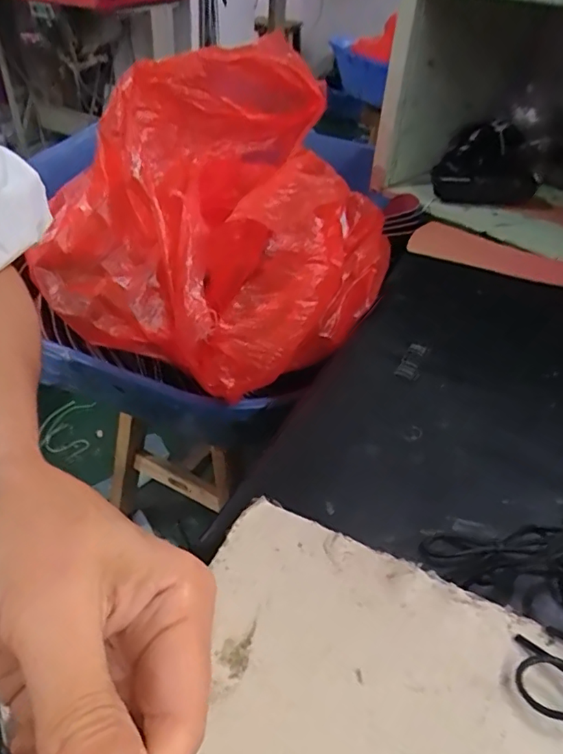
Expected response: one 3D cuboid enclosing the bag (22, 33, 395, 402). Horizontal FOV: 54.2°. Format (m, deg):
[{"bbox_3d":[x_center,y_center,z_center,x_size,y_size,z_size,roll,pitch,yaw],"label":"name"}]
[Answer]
[{"bbox_3d":[-0.033,-0.139,0.474,0.253,0.190,0.258,26,44,23],"label":"bag"}]

